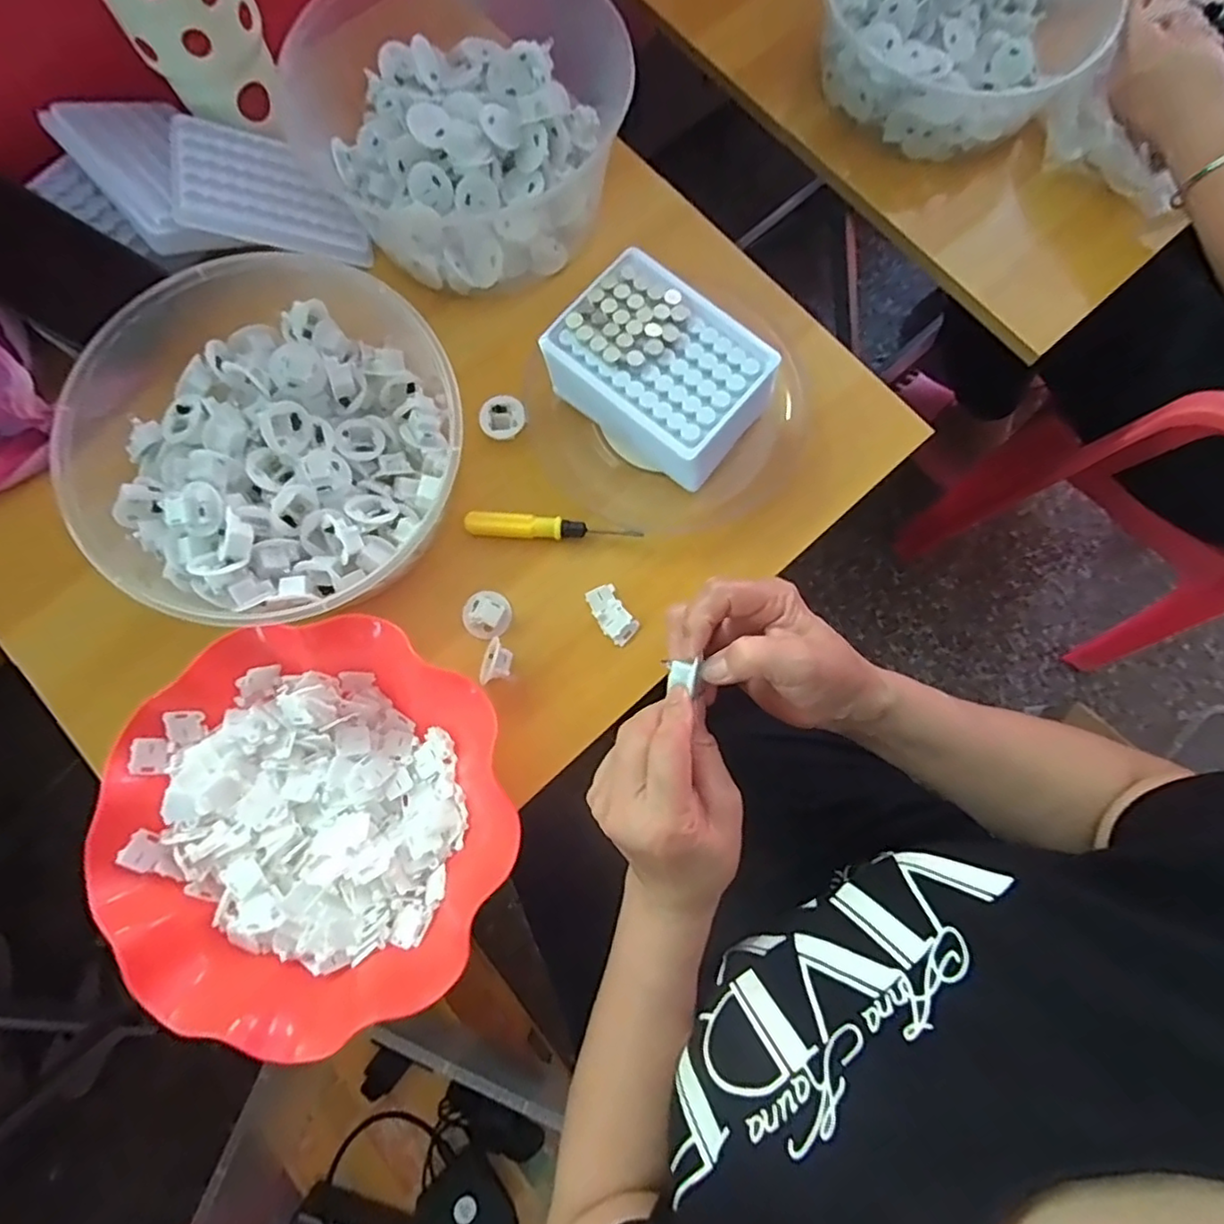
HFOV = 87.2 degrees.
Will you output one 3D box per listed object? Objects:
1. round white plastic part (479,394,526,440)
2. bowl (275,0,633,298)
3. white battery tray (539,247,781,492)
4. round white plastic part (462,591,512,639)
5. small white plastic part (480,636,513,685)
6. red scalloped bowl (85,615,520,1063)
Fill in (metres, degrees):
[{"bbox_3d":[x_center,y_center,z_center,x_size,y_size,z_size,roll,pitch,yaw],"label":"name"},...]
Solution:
[{"bbox_3d":[-0.078,-0.138,0.455,0.031,0.006,0.030,0,78,-1],"label":"round white plastic part"},{"bbox_3d":[-0.109,-0.364,0.469,0.210,0.092,0.224,-40,82,-9],"label":"bowl"},{"bbox_3d":[0.033,-0.157,0.436,0.136,0.059,0.099,40,80,7],"label":"white battery tray"},{"bbox_3d":[-0.085,0.001,0.431,0.031,0.015,0.031,0,78,-1],"label":"round white plastic part"},{"bbox_3d":[-0.074,0.034,0.421,0.017,0.023,0.030,15,78,2],"label":"small white plastic part"},{"bbox_3d":[-0.170,0.121,0.374,0.217,0.055,0.214,0,78,-1],"label":"red scalloped bowl"}]

